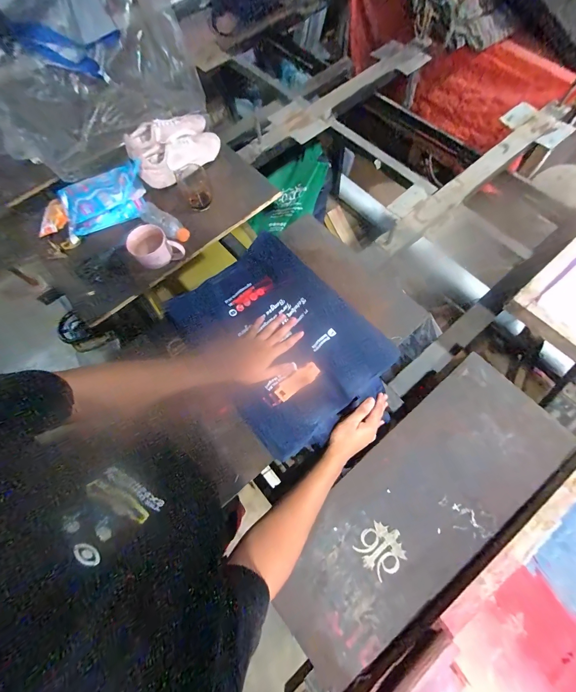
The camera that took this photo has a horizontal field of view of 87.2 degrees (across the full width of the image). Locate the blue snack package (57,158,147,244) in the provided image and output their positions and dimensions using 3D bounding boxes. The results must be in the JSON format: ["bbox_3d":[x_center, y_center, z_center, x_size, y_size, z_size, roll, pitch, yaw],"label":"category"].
[{"bbox_3d":[-0.478,-0.391,0.794,0.236,0.080,0.191,-27,69,-7],"label":"blue snack package"}]

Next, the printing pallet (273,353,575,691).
[{"bbox_3d":[0.237,0.278,0.539,0.585,0.024,0.222,-38,66,-9],"label":"printing pallet"}]

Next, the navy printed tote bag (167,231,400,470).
[{"bbox_3d":[-0.023,-0.022,0.634,0.306,0.057,0.415,-39,74,-11],"label":"navy printed tote bag"}]

